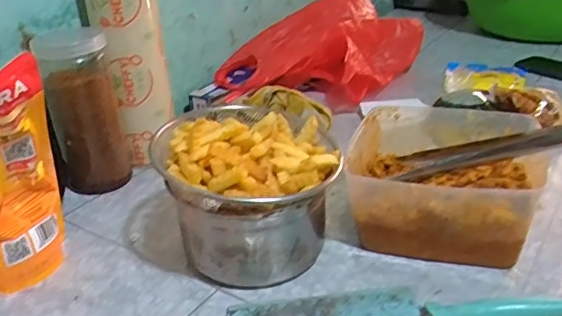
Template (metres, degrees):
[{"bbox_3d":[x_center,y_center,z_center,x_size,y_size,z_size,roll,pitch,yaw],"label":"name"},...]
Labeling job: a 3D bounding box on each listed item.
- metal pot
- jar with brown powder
[{"bbox_3d":[-0.026,0.041,0.594,0.173,0.135,0.165,-4,26,-2],"label":"metal pot"},{"bbox_3d":[-0.263,-0.060,0.751,0.091,0.204,0.100,-12,28,-18],"label":"jar with brown powder"}]

